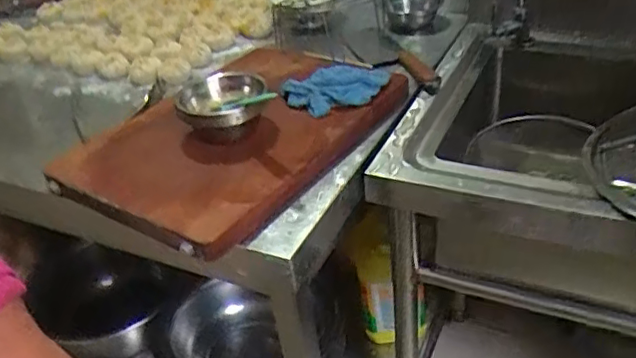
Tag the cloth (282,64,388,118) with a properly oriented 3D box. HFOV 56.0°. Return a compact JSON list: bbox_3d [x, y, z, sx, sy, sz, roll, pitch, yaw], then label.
[{"bbox_3d":[0.036,-0.147,0.944,0.189,0.045,0.097,-24,38,-24],"label":"cloth"}]

